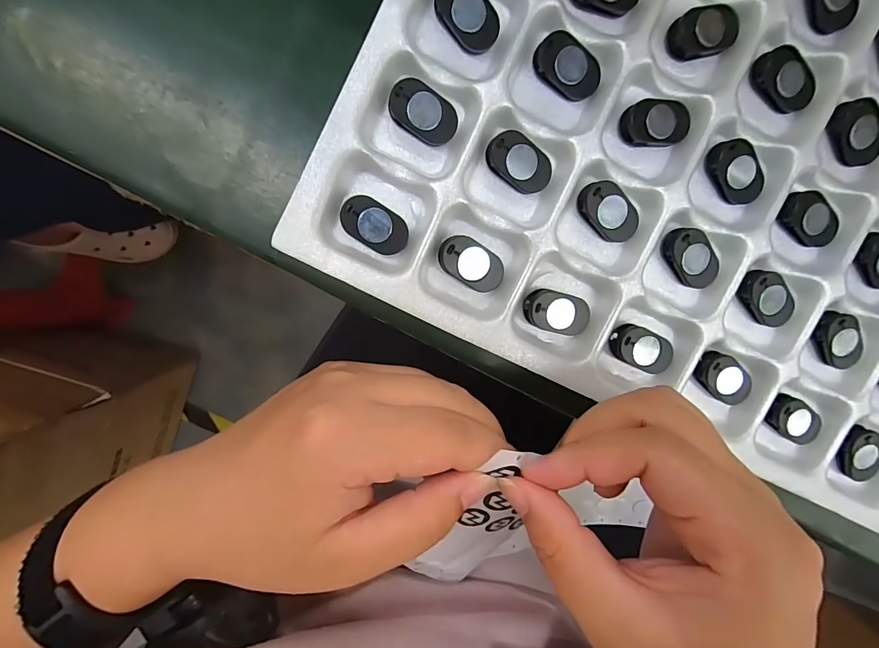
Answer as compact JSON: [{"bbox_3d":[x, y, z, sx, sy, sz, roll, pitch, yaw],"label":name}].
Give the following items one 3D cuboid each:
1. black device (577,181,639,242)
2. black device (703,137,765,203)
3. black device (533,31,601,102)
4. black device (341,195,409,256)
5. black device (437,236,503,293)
[{"bbox_3d":[0.074,-0.048,0.180,0.029,0.004,0.018,38,92,-8],"label":"black device"},{"bbox_3d":[0.131,-0.067,0.185,0.019,0.007,0.028,-29,98,-2],"label":"black device"},{"bbox_3d":[0.052,-0.105,0.172,0.029,0.009,0.017,26,95,-8],"label":"black device"},{"bbox_3d":[-0.026,-0.040,0.172,0.028,0.006,0.017,30,95,-8],"label":"black device"},{"bbox_3d":[0.014,-0.025,0.177,0.029,0.004,0.018,30,95,-8],"label":"black device"}]

